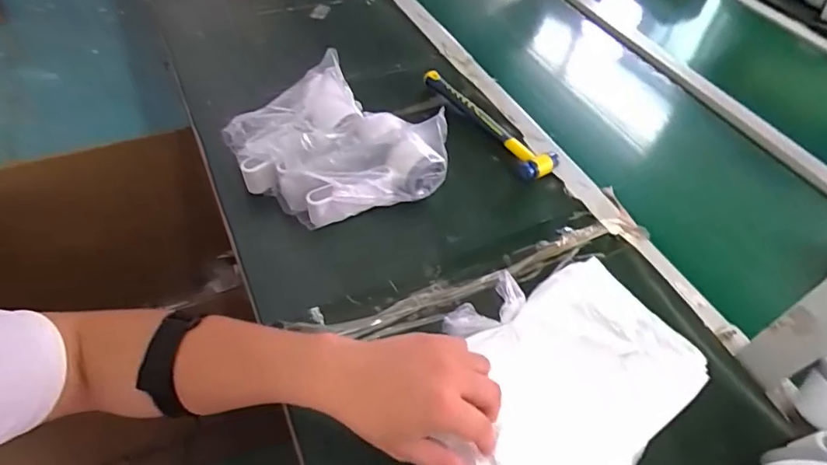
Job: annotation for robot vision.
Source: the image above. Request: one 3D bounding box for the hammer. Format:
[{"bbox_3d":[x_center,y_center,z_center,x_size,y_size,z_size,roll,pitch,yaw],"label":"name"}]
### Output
[{"bbox_3d":[0.105,-0.158,0.700,0.057,0.026,0.237,-25,57,-23],"label":"hammer"}]

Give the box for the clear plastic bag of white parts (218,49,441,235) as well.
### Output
[{"bbox_3d":[-0.090,-0.098,0.602,0.224,0.085,0.188,34,56,21],"label":"clear plastic bag of white parts"}]

